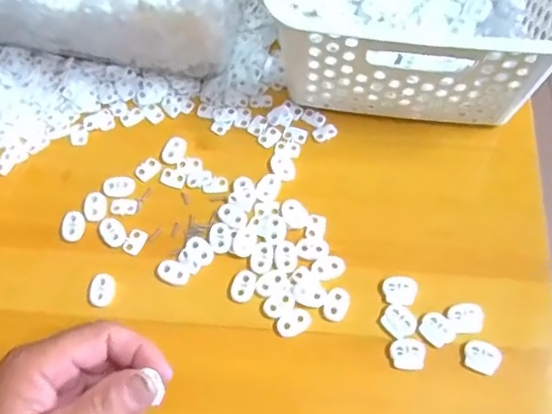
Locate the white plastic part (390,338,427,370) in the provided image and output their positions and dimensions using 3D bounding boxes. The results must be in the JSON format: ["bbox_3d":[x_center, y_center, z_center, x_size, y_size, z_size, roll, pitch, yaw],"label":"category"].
[{"bbox_3d":[0.087,0.097,0.374,0.023,0.004,0.019,3,66,1],"label":"white plastic part"}]

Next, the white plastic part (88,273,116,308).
[{"bbox_3d":[-0.120,0.057,0.392,0.017,0.004,0.022,7,66,3],"label":"white plastic part"}]

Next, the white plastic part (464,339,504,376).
[{"bbox_3d":[0.134,0.097,0.369,0.022,0.004,0.019,21,67,10],"label":"white plastic part"}]

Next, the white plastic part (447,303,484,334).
[{"bbox_3d":[0.127,0.074,0.379,0.022,0.004,0.019,-10,66,-4],"label":"white plastic part"}]

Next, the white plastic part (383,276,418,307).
[{"bbox_3d":[0.085,0.057,0.389,0.022,0.004,0.020,10,66,5],"label":"white plastic part"}]

